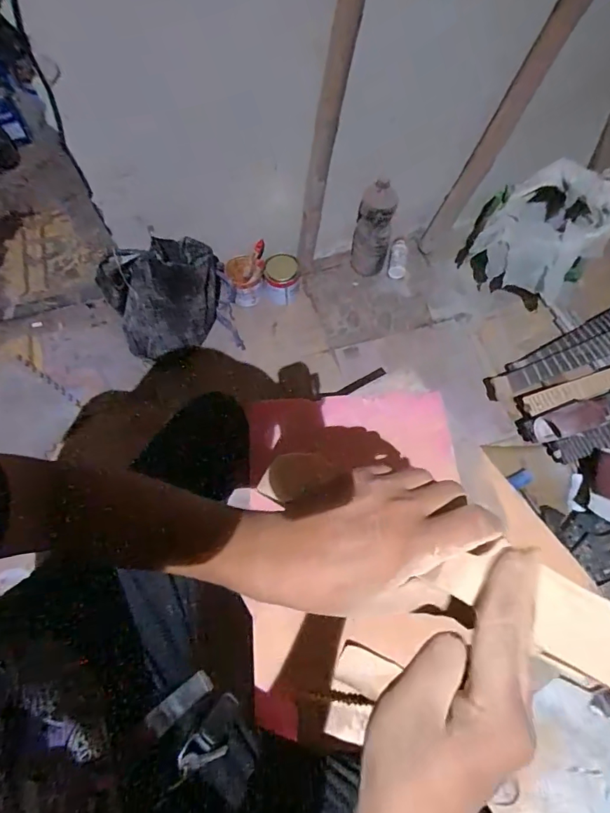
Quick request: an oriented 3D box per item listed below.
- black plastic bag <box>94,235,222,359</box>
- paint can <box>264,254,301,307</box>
[{"bbox_3d":[-0.329,-0.271,1.155,0.301,0.295,0.149,-31,69,-14],"label":"black plastic bag"},{"bbox_3d":[-0.064,-0.369,1.339,0.099,0.103,0.128,0,66,1],"label":"paint can"}]

